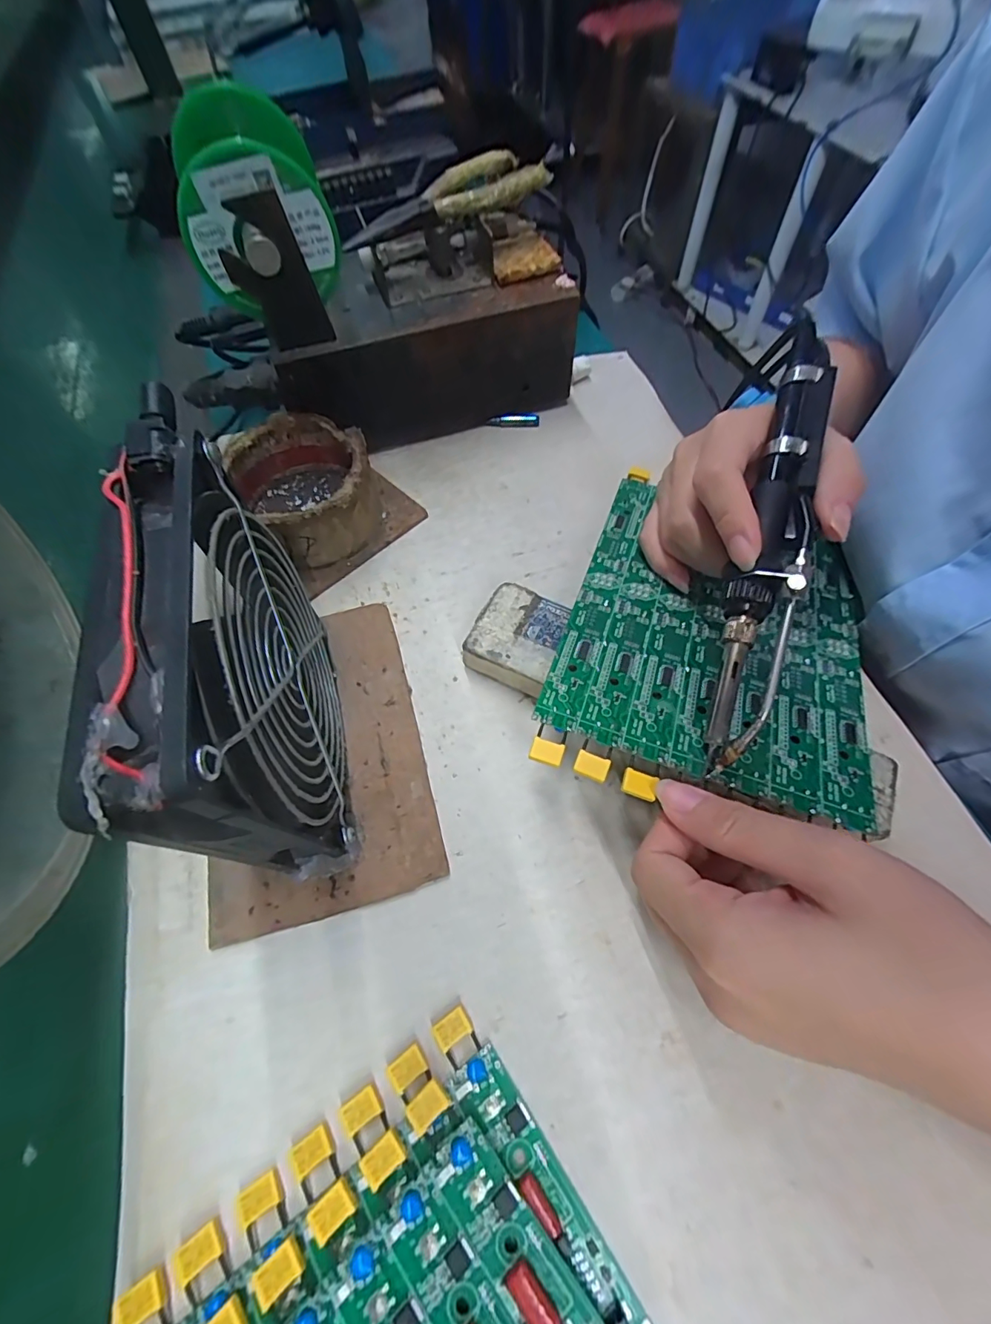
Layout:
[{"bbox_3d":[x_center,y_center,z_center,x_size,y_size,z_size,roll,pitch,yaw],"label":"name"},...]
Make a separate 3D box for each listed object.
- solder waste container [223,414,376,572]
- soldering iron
[{"bbox_3d":[-0.108,-0.098,0.276,0.077,0.041,0.084,0,62,0],"label":"solder waste container"},{"bbox_3d":[0.113,-0.046,0.195,0.023,0.017,0.179,16,80,9],"label":"soldering iron"}]

